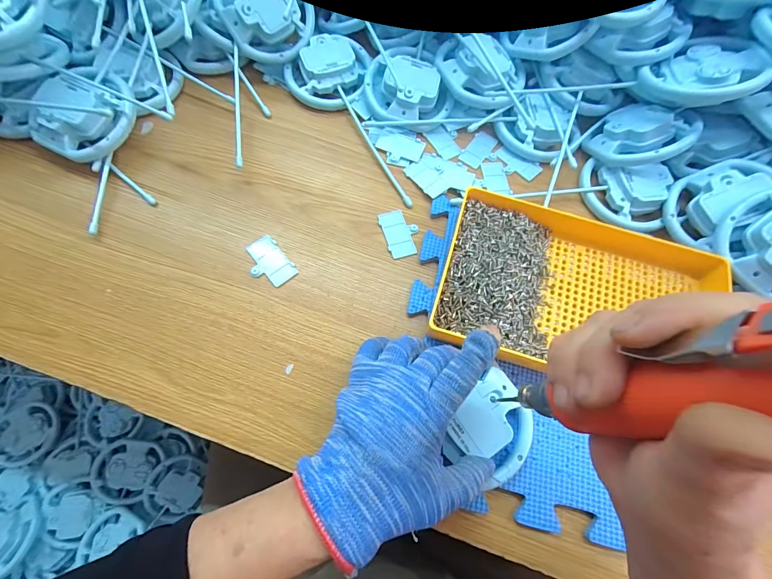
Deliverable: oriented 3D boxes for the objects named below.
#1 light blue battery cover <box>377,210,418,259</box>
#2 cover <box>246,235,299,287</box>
[{"bbox_3d":[0.015,-0.059,0.360,0.035,0.004,0.054,-15,71,-9],"label":"light blue battery cover"},{"bbox_3d":[-0.115,-0.027,0.341,0.036,0.004,0.054,-38,76,-16],"label":"cover"}]

